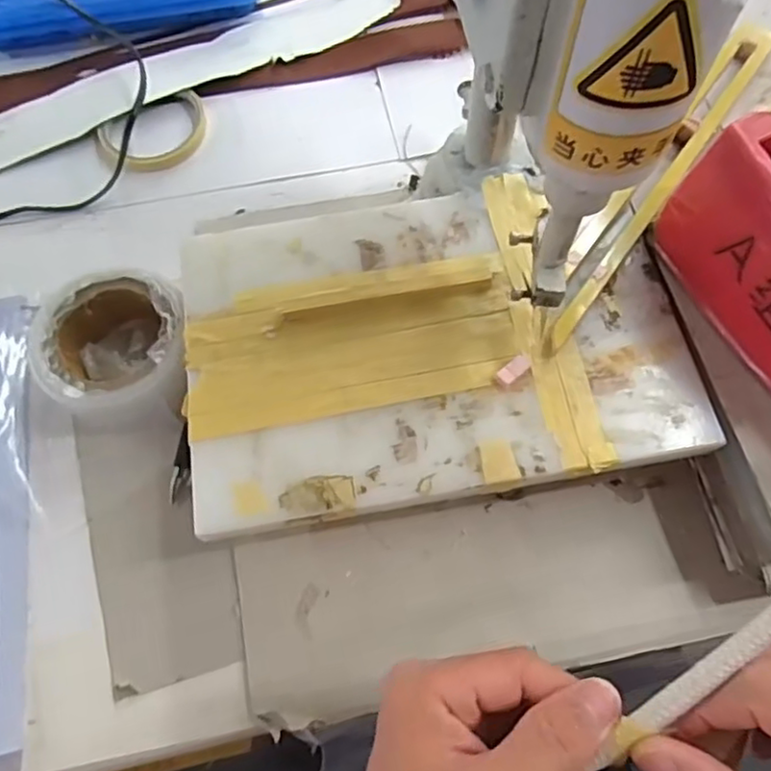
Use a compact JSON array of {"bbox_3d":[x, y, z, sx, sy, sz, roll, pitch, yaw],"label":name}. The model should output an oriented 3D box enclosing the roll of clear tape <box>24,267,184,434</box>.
[{"bbox_3d":[-0.179,-0.021,0.428,0.101,0.045,0.112,-18,70,-6],"label":"roll of clear tape"}]

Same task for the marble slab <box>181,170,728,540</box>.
[{"bbox_3d":[0.027,-0.032,0.388,0.294,0.010,0.198,-10,69,-3],"label":"marble slab"}]

